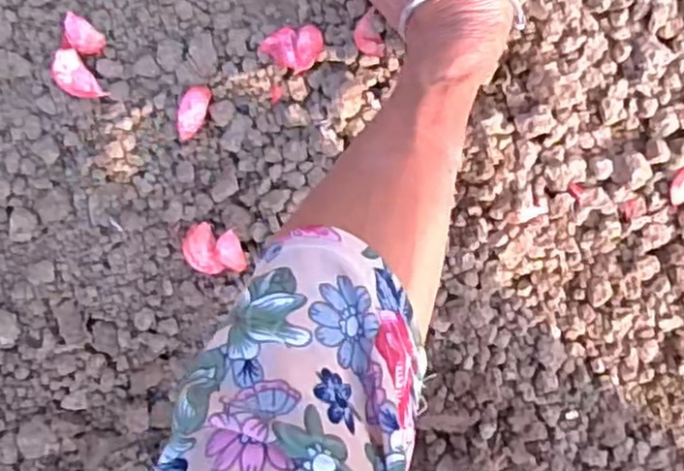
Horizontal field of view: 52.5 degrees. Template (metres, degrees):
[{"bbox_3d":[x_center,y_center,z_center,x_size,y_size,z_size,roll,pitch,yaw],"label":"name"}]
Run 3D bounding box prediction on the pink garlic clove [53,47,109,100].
[{"bbox_3d":[-0.172,-0.102,0.450,0.019,0.019,0.034,-32,91,6],"label":"pink garlic clove"}]

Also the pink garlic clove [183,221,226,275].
[{"bbox_3d":[-0.092,0.010,0.458,0.023,0.014,0.034,-22,92,6],"label":"pink garlic clove"}]

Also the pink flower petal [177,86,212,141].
[{"bbox_3d":[-0.098,-0.080,0.452,0.016,0.012,0.037,18,95,3],"label":"pink flower petal"}]

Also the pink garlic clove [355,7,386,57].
[{"bbox_3d":[0.016,-0.124,0.435,0.016,0.016,0.028,-17,93,5],"label":"pink garlic clove"}]

